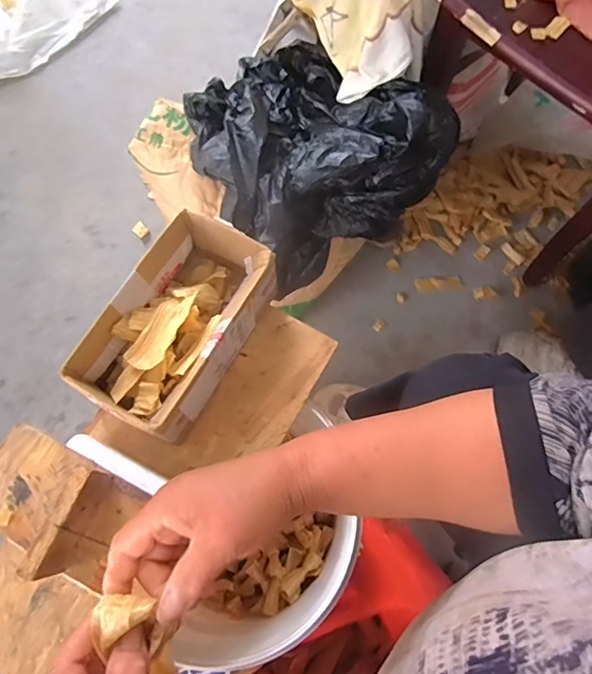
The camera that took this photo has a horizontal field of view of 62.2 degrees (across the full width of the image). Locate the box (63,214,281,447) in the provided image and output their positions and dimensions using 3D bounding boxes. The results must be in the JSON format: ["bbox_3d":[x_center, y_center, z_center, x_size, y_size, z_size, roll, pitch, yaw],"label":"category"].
[{"bbox_3d":[-0.121,-0.012,0.515,0.118,0.080,0.212,29,73,9],"label":"box"}]

